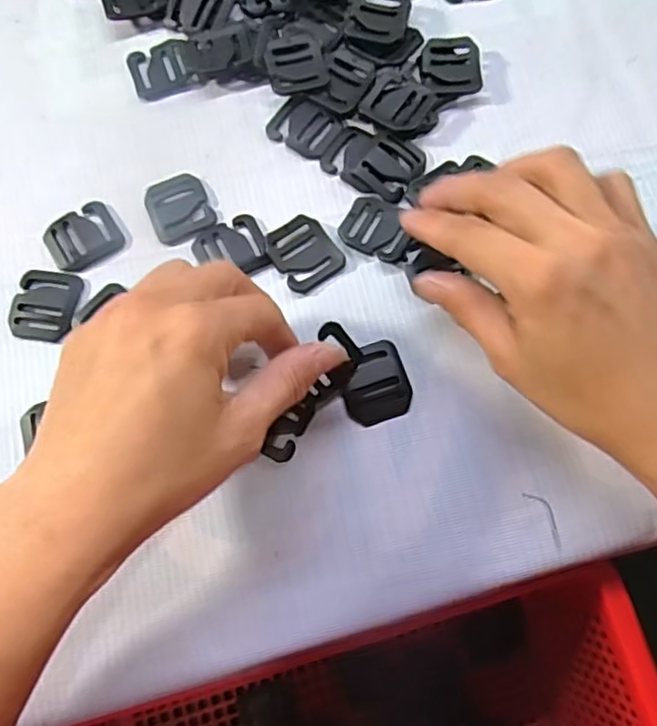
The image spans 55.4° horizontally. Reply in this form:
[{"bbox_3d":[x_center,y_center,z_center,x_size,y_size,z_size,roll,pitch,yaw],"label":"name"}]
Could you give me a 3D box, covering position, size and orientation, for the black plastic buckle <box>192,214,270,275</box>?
[{"bbox_3d":[-0.048,-0.057,0.310,0.034,0.004,0.031,-24,73,-6],"label":"black plastic buckle"}]

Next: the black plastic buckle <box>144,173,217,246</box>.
[{"bbox_3d":[-0.076,-0.080,0.320,0.031,0.004,0.038,-23,73,-5],"label":"black plastic buckle"}]

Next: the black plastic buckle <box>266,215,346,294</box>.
[{"bbox_3d":[-0.012,-0.055,0.308,0.030,0.006,0.034,-35,74,-9],"label":"black plastic buckle"}]

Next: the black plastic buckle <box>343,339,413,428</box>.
[{"bbox_3d":[0.022,0.009,0.287,0.031,0.006,0.035,-16,72,-3],"label":"black plastic buckle"}]

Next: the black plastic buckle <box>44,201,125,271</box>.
[{"bbox_3d":[-0.124,-0.064,0.316,0.035,0.005,0.032,-30,74,-7],"label":"black plastic buckle"}]

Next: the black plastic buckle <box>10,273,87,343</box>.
[{"bbox_3d":[-0.137,-0.029,0.305,0.032,0.006,0.035,7,73,4],"label":"black plastic buckle"}]

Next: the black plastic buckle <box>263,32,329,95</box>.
[{"bbox_3d":[-0.018,-0.160,0.336,0.031,0.007,0.033,-16,72,-3],"label":"black plastic buckle"}]

